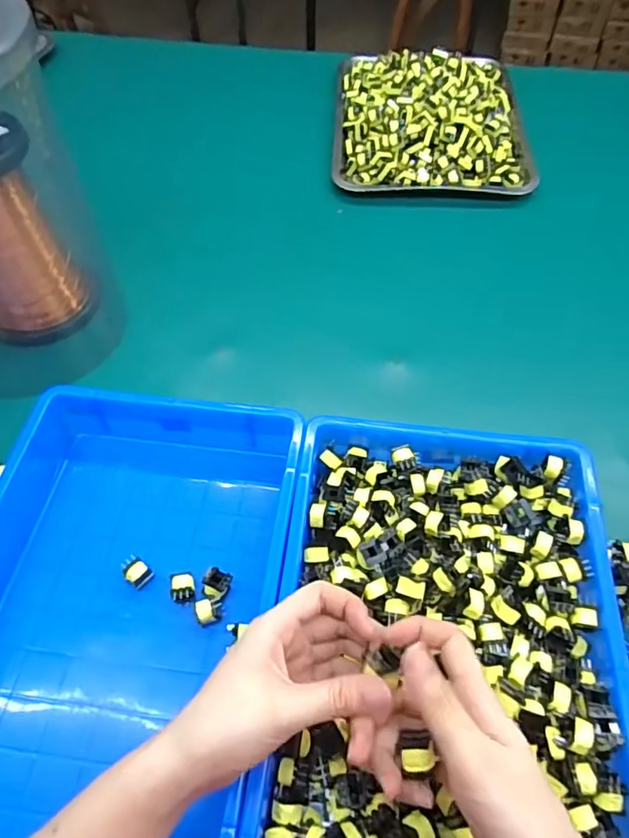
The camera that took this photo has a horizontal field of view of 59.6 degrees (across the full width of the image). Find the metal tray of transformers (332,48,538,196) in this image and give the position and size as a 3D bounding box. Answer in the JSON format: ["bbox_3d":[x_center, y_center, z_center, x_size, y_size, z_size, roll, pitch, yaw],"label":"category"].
[{"bbox_3d":[0.173,-0.473,0.829,0.274,0.069,0.330,3,56,2],"label":"metal tray of transformers"}]

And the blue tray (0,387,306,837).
[{"bbox_3d":[-0.157,0.147,0.429,0.254,0.070,0.364,6,56,4],"label":"blue tray"}]

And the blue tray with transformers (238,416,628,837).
[{"bbox_3d":[0.093,0.172,0.403,0.244,0.063,0.386,6,56,5],"label":"blue tray with transformers"}]

